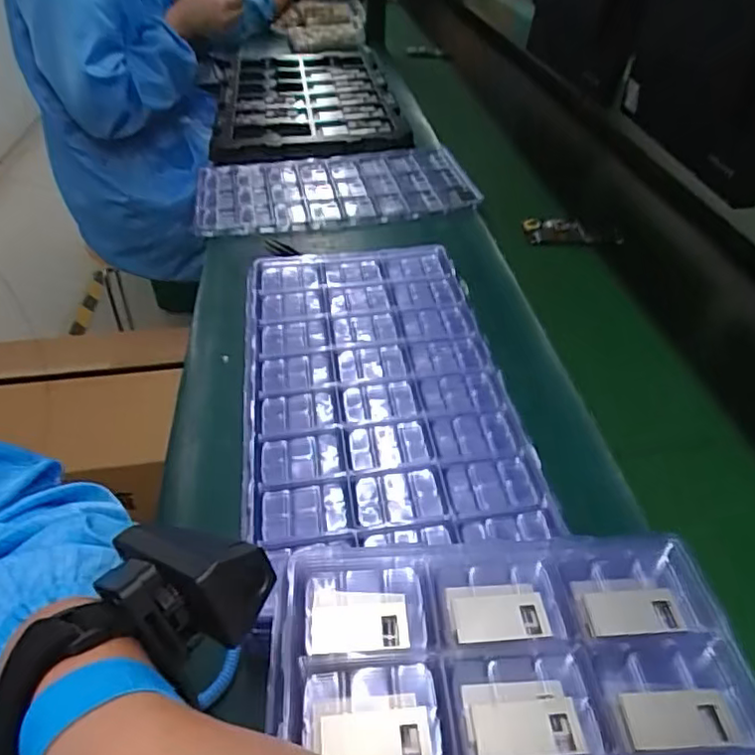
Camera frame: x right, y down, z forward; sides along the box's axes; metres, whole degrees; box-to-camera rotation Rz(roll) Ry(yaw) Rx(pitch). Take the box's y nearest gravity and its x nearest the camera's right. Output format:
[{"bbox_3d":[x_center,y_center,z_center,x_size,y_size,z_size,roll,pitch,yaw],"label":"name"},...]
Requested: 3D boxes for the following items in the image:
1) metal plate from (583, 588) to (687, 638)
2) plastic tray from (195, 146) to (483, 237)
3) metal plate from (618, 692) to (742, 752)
[{"bbox_3d":[0.122,0.113,0.292,0.043,0.008,0.022,1,41,-1],"label":"metal plate"},{"bbox_3d":[-0.061,-0.269,0.877,0.388,0.033,0.208,-5,41,-8],"label":"plastic tray"},{"bbox_3d":[0.125,0.143,0.254,0.044,0.007,0.021,1,41,-1],"label":"metal plate"}]

